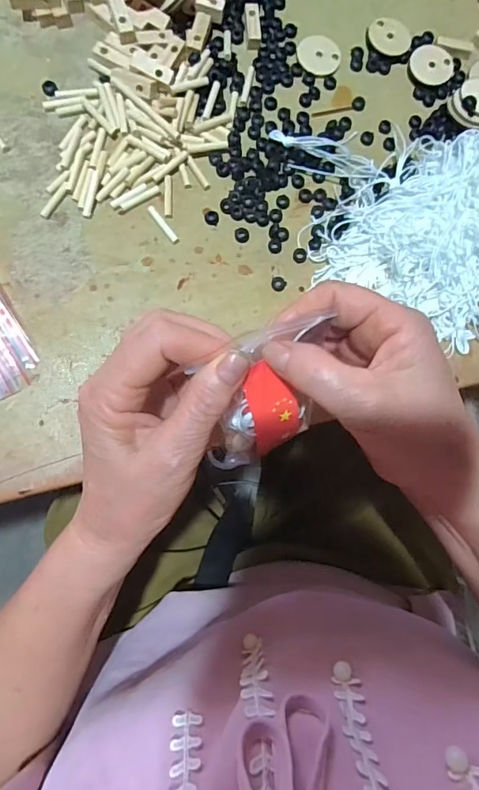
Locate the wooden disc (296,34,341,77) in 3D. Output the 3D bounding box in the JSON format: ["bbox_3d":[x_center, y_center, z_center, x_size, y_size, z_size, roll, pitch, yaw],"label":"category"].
[{"bbox_3d":[0.063,-0.266,0.353,0.034,0.004,0.034,1,82,-5],"label":"wooden disc"}]

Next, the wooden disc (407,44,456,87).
[{"bbox_3d":[0.151,-0.260,0.357,0.036,0.008,0.034,1,82,-5],"label":"wooden disc"}]

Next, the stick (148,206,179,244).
[{"bbox_3d":[-0.054,-0.121,0.321,0.005,0.004,0.032,-38,87,-9],"label":"stick"}]

